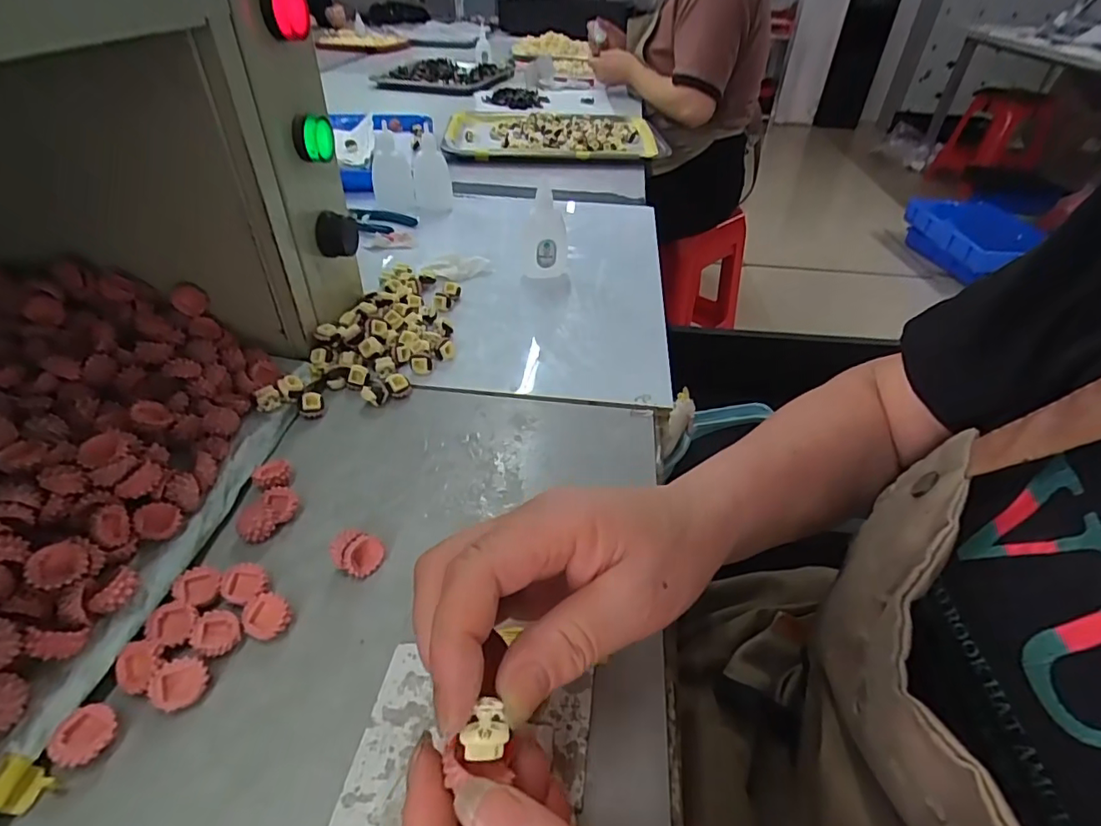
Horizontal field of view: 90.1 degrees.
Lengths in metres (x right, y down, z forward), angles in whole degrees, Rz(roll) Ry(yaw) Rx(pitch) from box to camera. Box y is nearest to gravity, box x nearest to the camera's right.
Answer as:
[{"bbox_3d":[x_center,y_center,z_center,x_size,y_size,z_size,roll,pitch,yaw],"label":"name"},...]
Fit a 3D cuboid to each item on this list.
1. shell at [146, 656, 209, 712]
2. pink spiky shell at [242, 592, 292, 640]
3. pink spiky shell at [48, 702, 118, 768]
[{"bbox_3d":[-0.155,0.114,0.230,0.019,0.011,0.019,2,40,-2],"label":"shell"},{"bbox_3d":[-0.132,0.095,0.255,0.020,0.009,0.018,29,46,27],"label":"pink spiky shell"},{"bbox_3d":[-0.181,0.125,0.213,0.019,0.007,0.020,2,40,-2],"label":"pink spiky shell"}]

